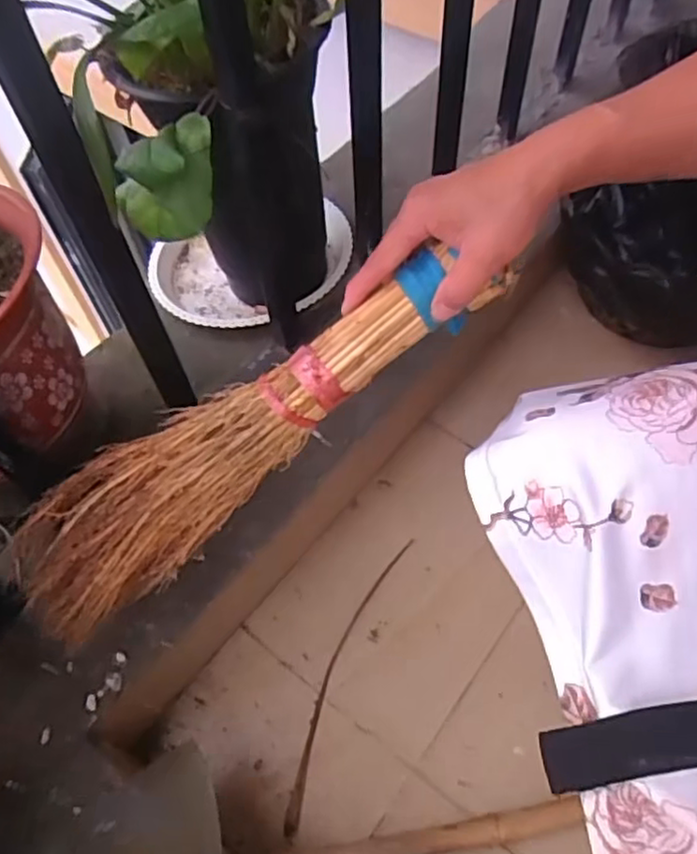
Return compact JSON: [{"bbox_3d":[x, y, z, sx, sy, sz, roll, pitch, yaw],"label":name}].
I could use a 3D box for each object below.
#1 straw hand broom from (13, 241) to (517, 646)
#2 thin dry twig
[{"bbox_3d":[-0.074,0.006,0.442,0.353,0.058,0.079,-37,62,6],"label":"straw hand broom"},{"bbox_3d":[-0.004,0.225,0.625,0.029,0.007,0.281,19,59,12],"label":"thin dry twig"}]

